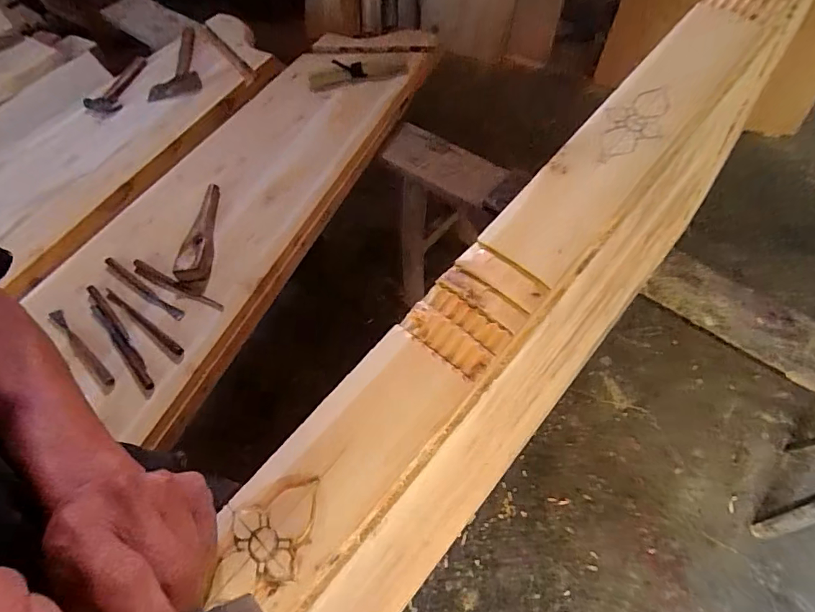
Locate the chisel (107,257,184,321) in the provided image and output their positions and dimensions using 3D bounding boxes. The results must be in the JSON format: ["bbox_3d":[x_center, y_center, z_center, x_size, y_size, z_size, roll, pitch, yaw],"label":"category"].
[{"bbox_3d":[-0.567,-0.039,0.983,0.267,0.025,0.026,32,66,21],"label":"chisel"}]

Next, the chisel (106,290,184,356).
[{"bbox_3d":[-0.540,0.033,0.939,0.246,0.012,0.023,31,66,21],"label":"chisel"}]

